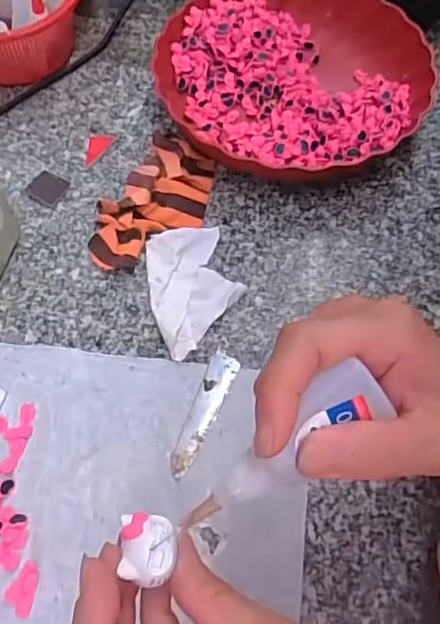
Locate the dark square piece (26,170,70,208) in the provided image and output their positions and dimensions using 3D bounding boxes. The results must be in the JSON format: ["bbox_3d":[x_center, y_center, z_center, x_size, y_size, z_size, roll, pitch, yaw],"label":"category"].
[{"bbox_3d":[-0.149,-0.108,0.509,0.032,0.006,0.030,24,64,12],"label":"dark square piece"}]

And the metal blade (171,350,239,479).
[{"bbox_3d":[-0.011,0.071,0.414,0.021,0.004,0.094,19,63,9],"label":"metal blade"}]

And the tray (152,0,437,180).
[{"bbox_3d":[0.066,-0.216,0.539,0.231,0.049,0.232,-39,69,-20],"label":"tray"}]

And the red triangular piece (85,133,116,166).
[{"bbox_3d":[-0.109,-0.150,0.531,0.023,0.004,0.037,2,61,0],"label":"red triangular piece"}]

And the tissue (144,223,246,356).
[{"bbox_3d":[-0.021,-0.022,0.457,0.073,0.016,0.099,-21,64,-12],"label":"tissue"}]

